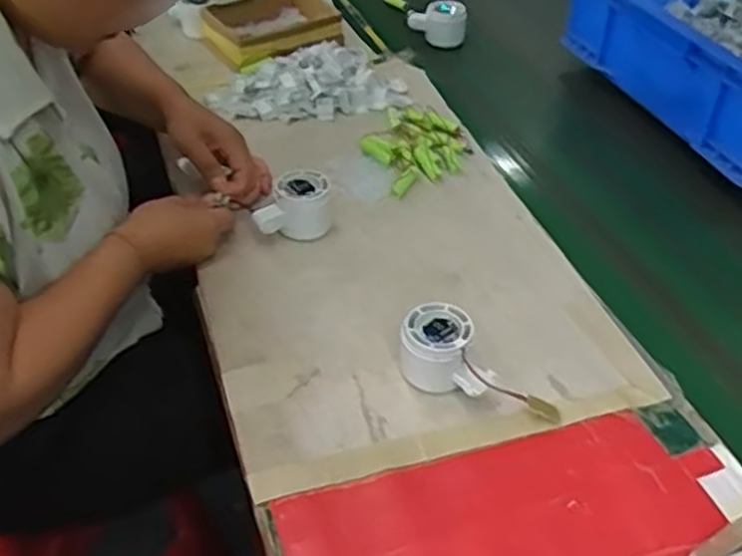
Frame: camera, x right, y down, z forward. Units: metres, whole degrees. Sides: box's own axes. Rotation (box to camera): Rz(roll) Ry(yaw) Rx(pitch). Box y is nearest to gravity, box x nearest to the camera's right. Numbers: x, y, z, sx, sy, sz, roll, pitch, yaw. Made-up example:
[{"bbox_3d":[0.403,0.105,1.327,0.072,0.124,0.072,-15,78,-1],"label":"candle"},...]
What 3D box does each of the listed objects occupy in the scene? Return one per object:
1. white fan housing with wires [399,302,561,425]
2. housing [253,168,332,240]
[{"bbox_3d":[0.088,0.065,0.608,0.130,0.058,0.059,12,43,12],"label":"white fan housing with wires"},{"bbox_3d":[-0.074,-0.077,0.766,0.080,0.048,0.068,2,42,0],"label":"housing"}]

